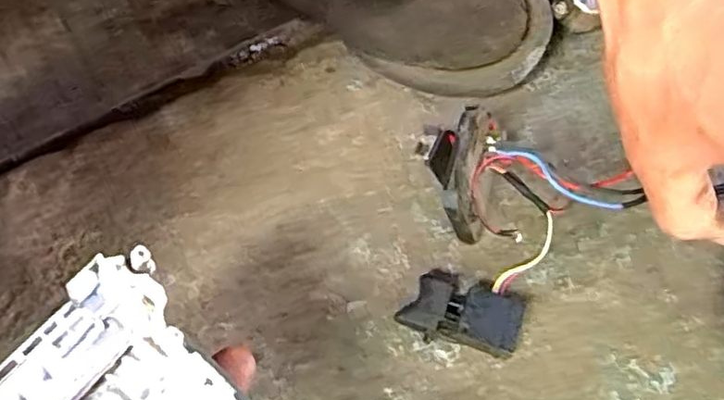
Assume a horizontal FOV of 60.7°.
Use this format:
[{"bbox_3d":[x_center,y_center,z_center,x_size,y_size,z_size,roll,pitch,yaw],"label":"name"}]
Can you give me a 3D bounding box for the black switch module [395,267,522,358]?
[{"bbox_3d":[0.051,0.056,0.309,0.055,0.018,0.036,22,68,12],"label":"black switch module"}]

